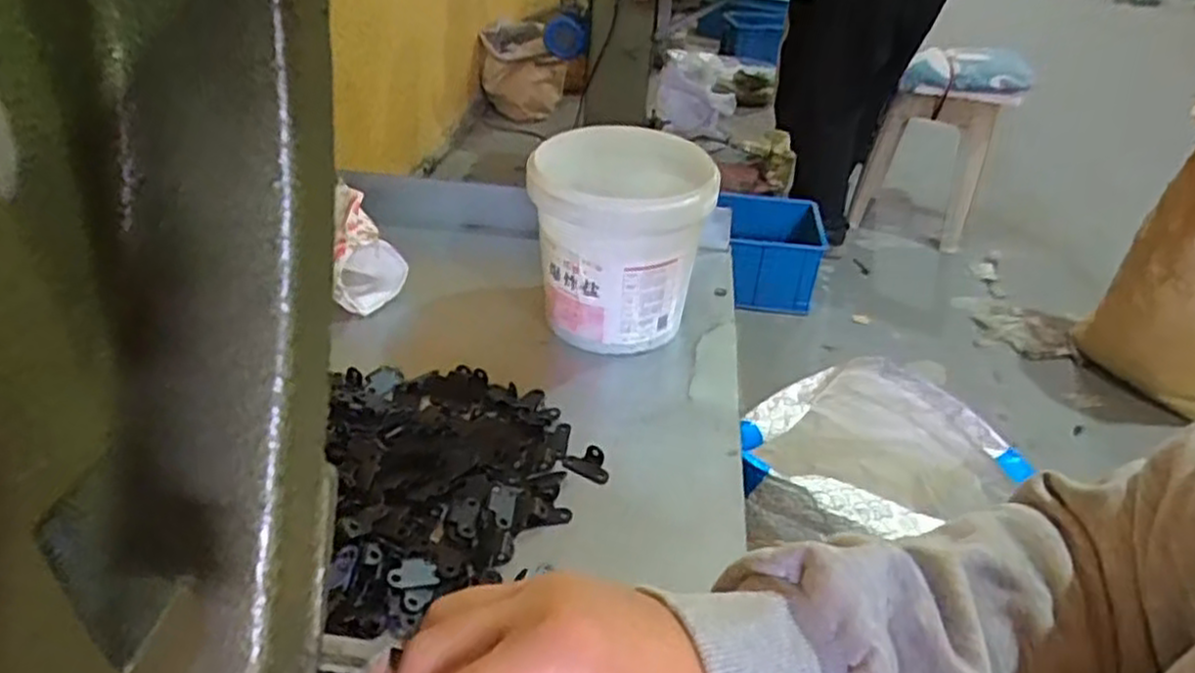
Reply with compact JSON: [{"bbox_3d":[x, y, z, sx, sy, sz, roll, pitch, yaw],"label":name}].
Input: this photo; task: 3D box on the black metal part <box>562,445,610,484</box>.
[{"bbox_3d":[-0.004,0.072,0.450,0.030,0.007,0.019,22,40,21],"label":"black metal part"}]

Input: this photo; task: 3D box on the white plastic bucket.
[{"bbox_3d":[0.014,-0.068,0.543,0.114,0.121,0.120,4,37,-3],"label":"white plastic bucket"}]

